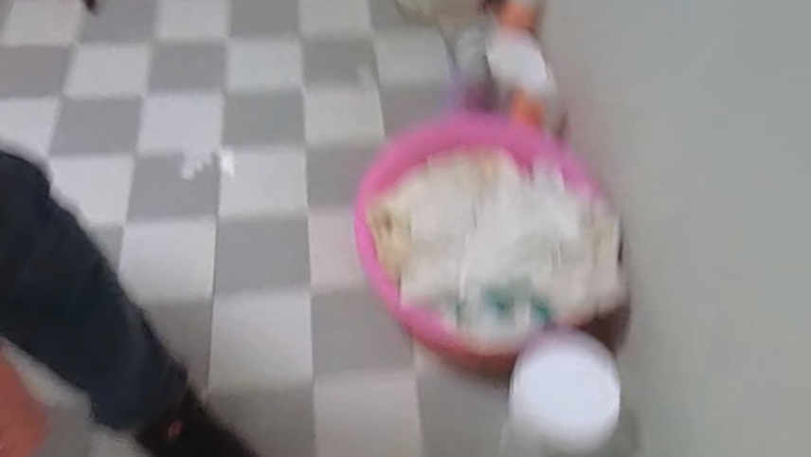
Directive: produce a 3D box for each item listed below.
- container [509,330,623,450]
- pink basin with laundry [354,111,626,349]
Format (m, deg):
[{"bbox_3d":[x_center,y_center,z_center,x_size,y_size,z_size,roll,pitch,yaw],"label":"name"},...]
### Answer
[{"bbox_3d":[0.214,0.216,0.857,0.137,0.116,0.114,30,59,17],"label":"container"},{"bbox_3d":[0.105,0.001,0.968,0.322,0.134,0.397,-15,57,-13],"label":"pink basin with laundry"}]

